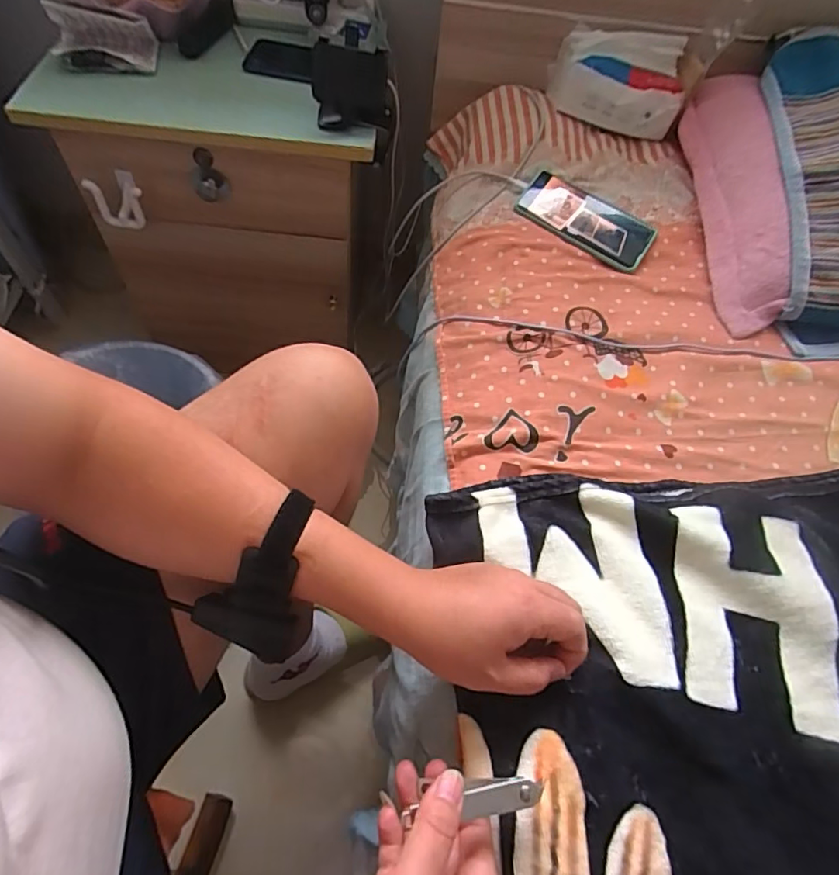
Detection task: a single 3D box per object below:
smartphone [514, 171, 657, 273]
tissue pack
[{"bbox_3d":[0.207,-0.276,0.667,0.170,0.009,0.091,32,61,13],"label":"smartphone"},{"bbox_3d":[0.263,-0.474,0.715,0.172,0.077,0.113,6,59,-2],"label":"tissue pack"}]

